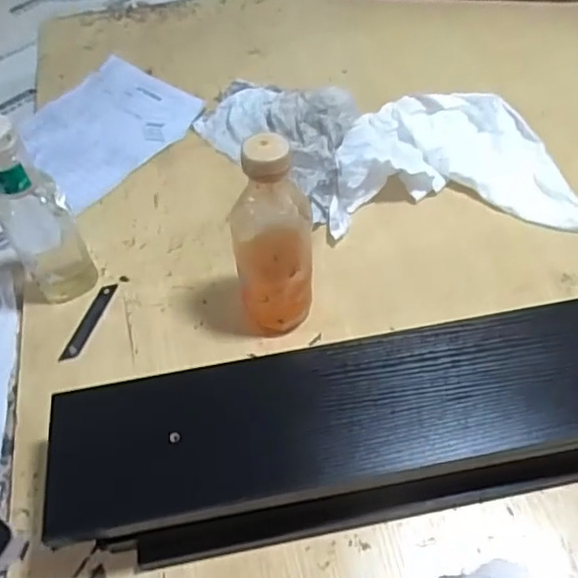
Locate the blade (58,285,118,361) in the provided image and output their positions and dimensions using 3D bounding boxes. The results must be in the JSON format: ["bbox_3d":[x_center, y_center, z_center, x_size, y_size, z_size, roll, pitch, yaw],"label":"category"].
[{"bbox_3d":[-0.209,0.034,0.643,0.019,0.004,0.100,10,50,14],"label":"blade"}]

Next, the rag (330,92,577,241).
[{"bbox_3d":[0.203,-0.156,0.726,0.301,0.054,0.210,0,54,5],"label":"rag"}]

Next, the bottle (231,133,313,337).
[{"bbox_3d":[-0.017,-0.038,0.557,0.073,0.211,0.070,-4,54,1],"label":"bottle"}]

